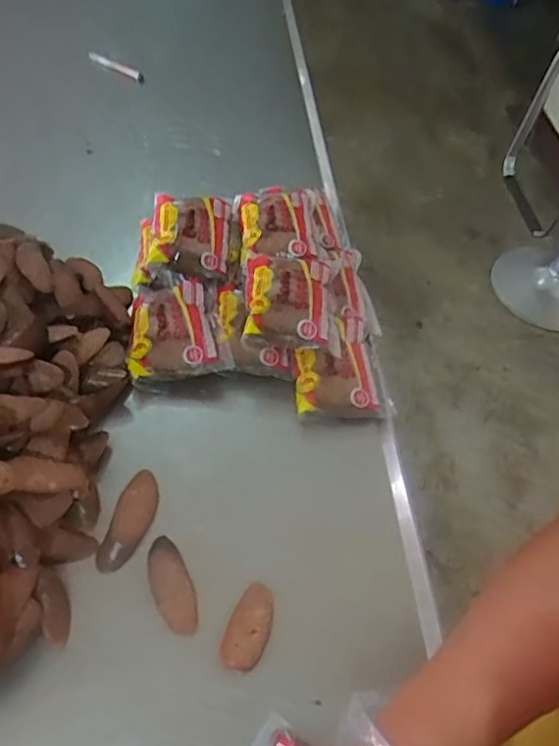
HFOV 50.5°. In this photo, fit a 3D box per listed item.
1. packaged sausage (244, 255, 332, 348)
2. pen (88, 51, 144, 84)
[{"bbox_3d":[0.011,-0.097,0.717,0.100,0.031,0.129,5,54,1],"label":"packaged sausage"},{"bbox_3d":[-0.302,-0.570,1.103,0.133,0.018,0.018,30,58,18],"label":"pen"}]

